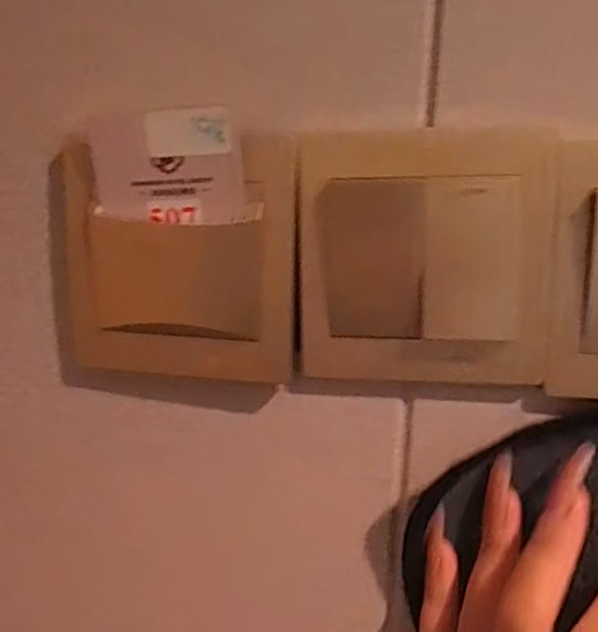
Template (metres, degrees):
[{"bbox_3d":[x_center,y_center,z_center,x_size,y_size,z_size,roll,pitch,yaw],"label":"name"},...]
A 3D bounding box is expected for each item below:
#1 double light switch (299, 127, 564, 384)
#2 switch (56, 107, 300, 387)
[{"bbox_3d":[0.043,-0.020,0.222,0.085,0.084,0.007,3,10,9],"label":"double light switch"},{"bbox_3d":[-0.044,-0.022,0.232,0.086,0.092,0.015,3,10,11],"label":"switch"}]

